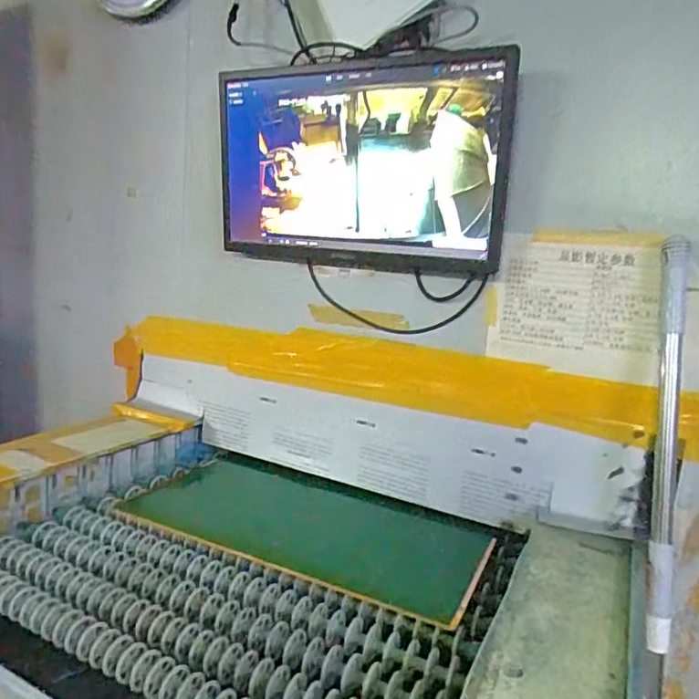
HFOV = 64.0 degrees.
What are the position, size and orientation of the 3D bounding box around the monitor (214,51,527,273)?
[{"bbox_3d":[-0.007,-0.297,0.901,0.500,0.308,0.061,9,10,27],"label":"monitor"}]

